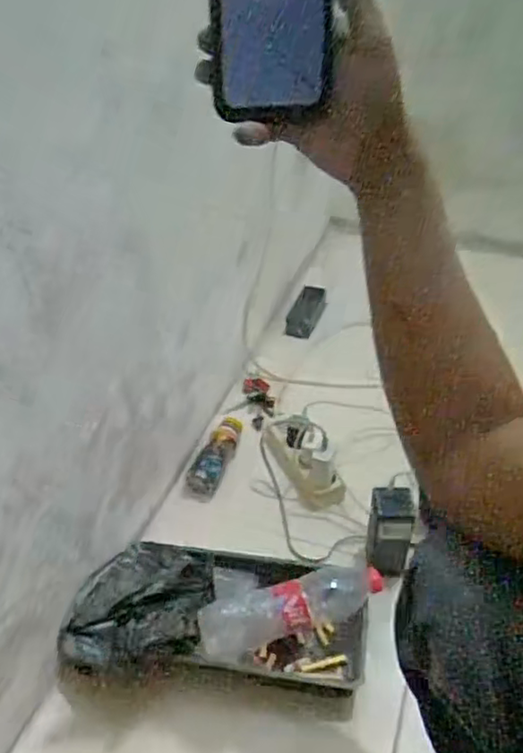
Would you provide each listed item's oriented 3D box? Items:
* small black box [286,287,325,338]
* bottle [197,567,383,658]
[{"bbox_3d":[0.094,-0.137,1.336,0.062,0.019,0.121,27,83,8],"label":"small black box"},{"bbox_3d":[0.037,0.281,0.758,0.223,0.051,0.059,-13,40,-11],"label":"bottle"}]

